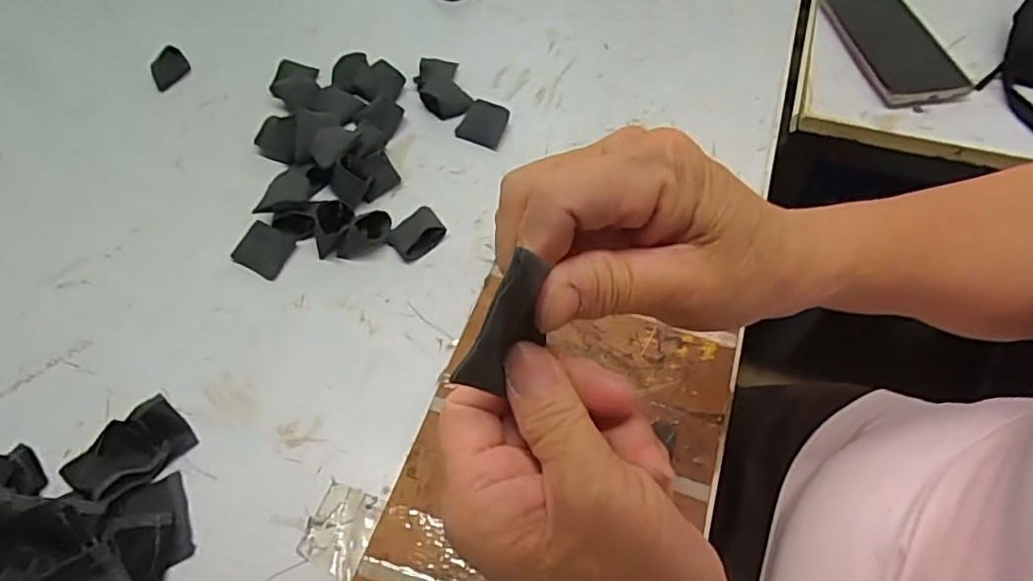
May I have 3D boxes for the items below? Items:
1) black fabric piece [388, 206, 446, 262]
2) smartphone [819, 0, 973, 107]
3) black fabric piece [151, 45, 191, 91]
[{"bbox_3d":[-0.077,-0.047,0.463,0.043,0.014,0.037,-37,63,-19],"label":"black fabric piece"},{"bbox_3d":[0.338,-0.228,0.544,0.075,0.012,0.150,-12,62,5],"label":"smartphone"},{"bbox_3d":[-0.341,-0.218,0.585,0.036,0.025,0.027,-31,61,-16],"label":"black fabric piece"}]

